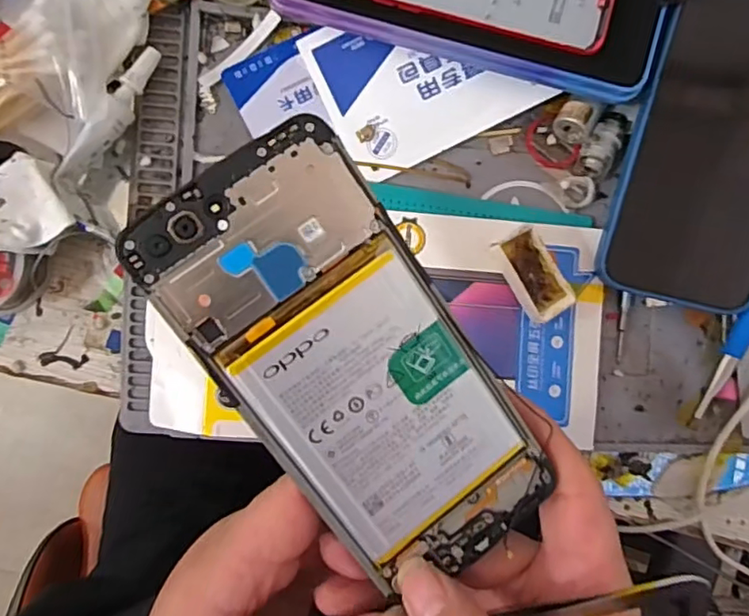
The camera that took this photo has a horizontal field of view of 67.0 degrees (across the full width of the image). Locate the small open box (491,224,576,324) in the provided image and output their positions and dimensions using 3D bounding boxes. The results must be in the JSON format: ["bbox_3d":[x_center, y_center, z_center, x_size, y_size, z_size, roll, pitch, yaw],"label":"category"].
[{"bbox_3d":[0.081,-0.018,0.292,0.022,0.016,0.047,-34,94,-5],"label":"small open box"}]

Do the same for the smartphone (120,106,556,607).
[{"bbox_3d":[-0.004,0.020,0.178,0.070,0.014,0.149,-36,103,1],"label":"smartphone"}]

